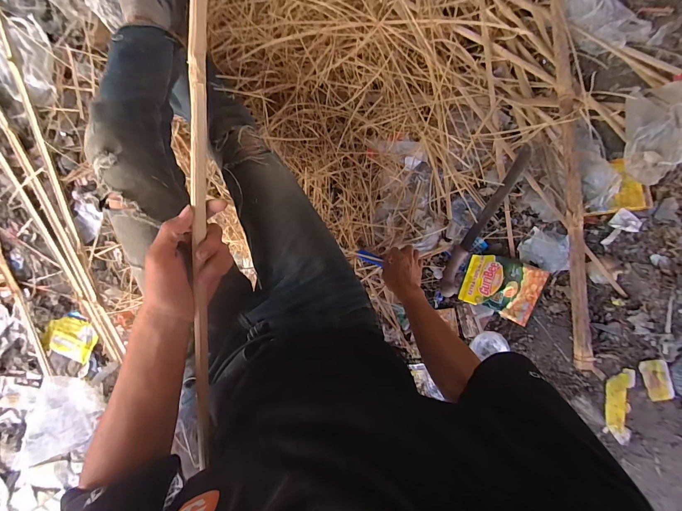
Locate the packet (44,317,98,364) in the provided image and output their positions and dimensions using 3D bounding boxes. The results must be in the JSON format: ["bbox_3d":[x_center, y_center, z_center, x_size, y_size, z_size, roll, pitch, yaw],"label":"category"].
[{"bbox_3d":[-0.764,0.229,0.903,0.145,0.017,0.106,23,88,3],"label":"packet"}]

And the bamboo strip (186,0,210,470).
[{"bbox_3d":[-0.153,-0.040,0.348,0.017,0.013,0.666,7,105,3],"label":"bamboo strip"}]

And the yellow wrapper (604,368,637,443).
[{"bbox_3d":[0.665,0.355,0.760,0.061,0.022,0.172,12,88,3],"label":"yellow wrapper"}]

